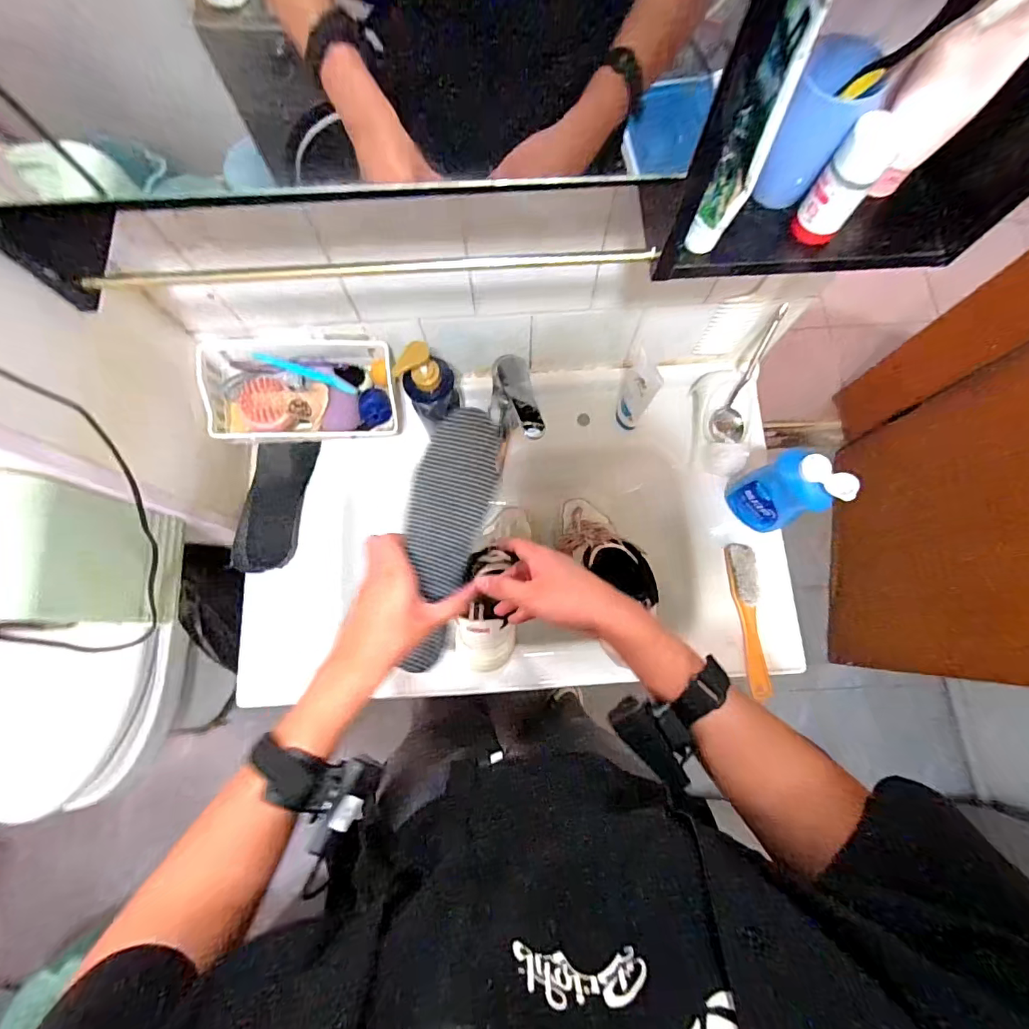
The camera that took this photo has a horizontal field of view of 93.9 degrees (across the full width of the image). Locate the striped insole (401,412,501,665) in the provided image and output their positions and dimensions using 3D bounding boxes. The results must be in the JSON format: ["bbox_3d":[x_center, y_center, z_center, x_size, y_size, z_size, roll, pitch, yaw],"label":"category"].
[{"bbox_3d":[-0.074,0.023,0.490,0.085,0.030,0.257,10,90,3],"label":"striped insole"}]

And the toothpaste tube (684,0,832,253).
[{"bbox_3d":[0.152,-0.241,0.315,0.027,0.163,0.033,22,78,6],"label":"toothpaste tube"}]

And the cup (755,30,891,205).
[{"bbox_3d":[0.225,-0.293,0.363,0.058,0.085,0.061,0,76,0],"label":"cup"}]

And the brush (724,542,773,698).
[{"bbox_3d":[0.337,0.152,0.692,0.034,0.033,0.218,-3,76,0],"label":"brush"}]

